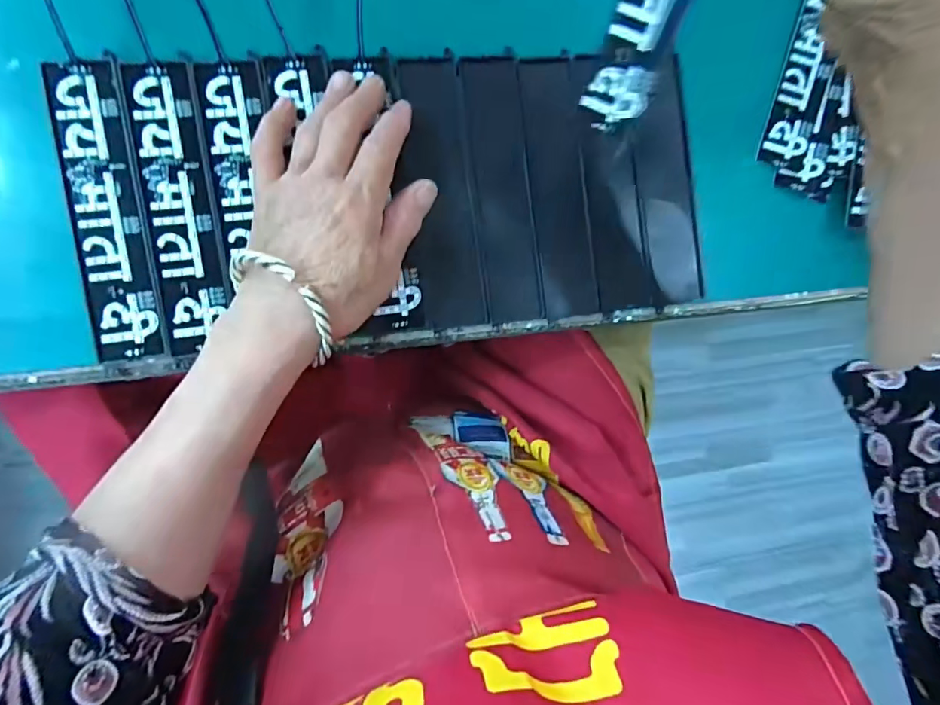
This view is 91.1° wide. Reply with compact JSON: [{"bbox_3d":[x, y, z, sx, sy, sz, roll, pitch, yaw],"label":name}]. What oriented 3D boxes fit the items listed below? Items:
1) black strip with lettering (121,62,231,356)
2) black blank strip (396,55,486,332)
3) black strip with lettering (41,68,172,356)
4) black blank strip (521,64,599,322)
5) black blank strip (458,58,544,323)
[{"bbox_3d":[-0.174,-0.086,0.274,0.036,0.004,0.165,-9,93,-9],"label":"black strip with lettering"},{"bbox_3d":[-0.018,-0.102,0.299,0.040,0.004,0.170,-7,93,-9],"label":"black blank strip"},{"bbox_3d":[-0.211,-0.079,0.268,0.035,0.004,0.167,-9,93,-9],"label":"black strip with lettering"},{"bbox_3d":[0.060,-0.109,0.311,0.038,0.004,0.167,-8,93,-9],"label":"black blank strip"},{"bbox_3d":[0.021,-0.106,0.305,0.038,0.004,0.169,-7,93,-9],"label":"black blank strip"}]

